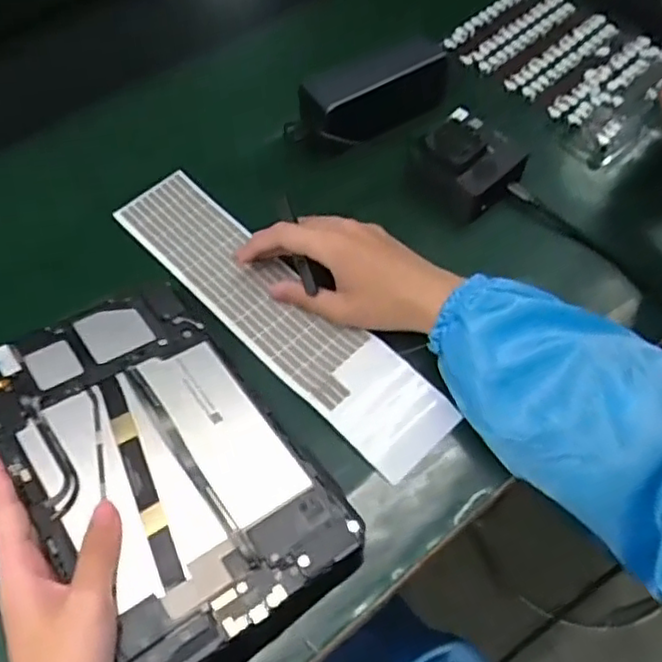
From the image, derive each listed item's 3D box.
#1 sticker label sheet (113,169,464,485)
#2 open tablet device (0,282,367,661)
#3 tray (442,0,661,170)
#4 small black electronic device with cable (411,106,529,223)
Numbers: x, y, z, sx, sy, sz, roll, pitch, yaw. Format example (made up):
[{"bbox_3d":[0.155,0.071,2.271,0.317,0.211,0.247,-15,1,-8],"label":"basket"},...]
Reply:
[{"bbox_3d":[-0.045,-0.019,0.495,0.071,0.009,0.317,-40,65,-19],"label":"sticker label sheet"},{"bbox_3d":[-0.103,0.075,0.397,0.150,0.008,0.244,-28,61,-26],"label":"open tablet device"},{"bbox_3d":[0.212,-0.252,0.604,0.157,0.009,0.196,-40,67,-21],"label":"tray"},{"bbox_3d":[0.109,-0.141,0.528,0.075,0.037,0.077,-38,66,-20],"label":"small black electronic device with cable"}]

